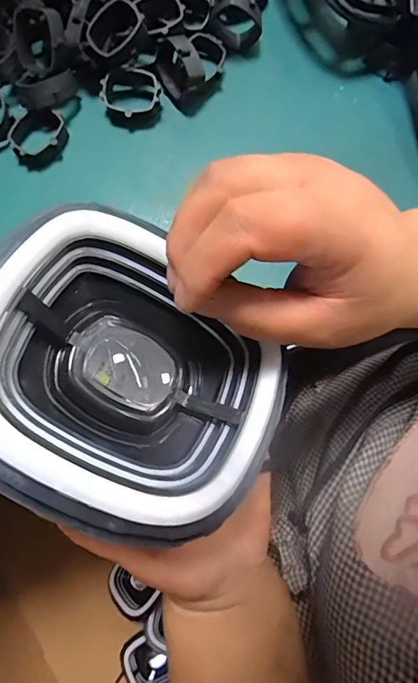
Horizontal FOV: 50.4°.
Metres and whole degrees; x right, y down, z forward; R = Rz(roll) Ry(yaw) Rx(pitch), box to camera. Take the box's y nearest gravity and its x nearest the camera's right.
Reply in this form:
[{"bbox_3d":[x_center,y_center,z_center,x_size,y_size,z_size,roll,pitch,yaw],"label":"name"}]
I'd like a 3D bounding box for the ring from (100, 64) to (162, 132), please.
[{"bbox_3d":[-0.067,-0.214,0.387,0.049,0.023,0.047,0,79,0],"label":"ring"}]

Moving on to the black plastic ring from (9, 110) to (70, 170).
[{"bbox_3d":[-0.144,-0.173,0.380,0.044,0.019,0.043,0,79,0],"label":"black plastic ring"}]

